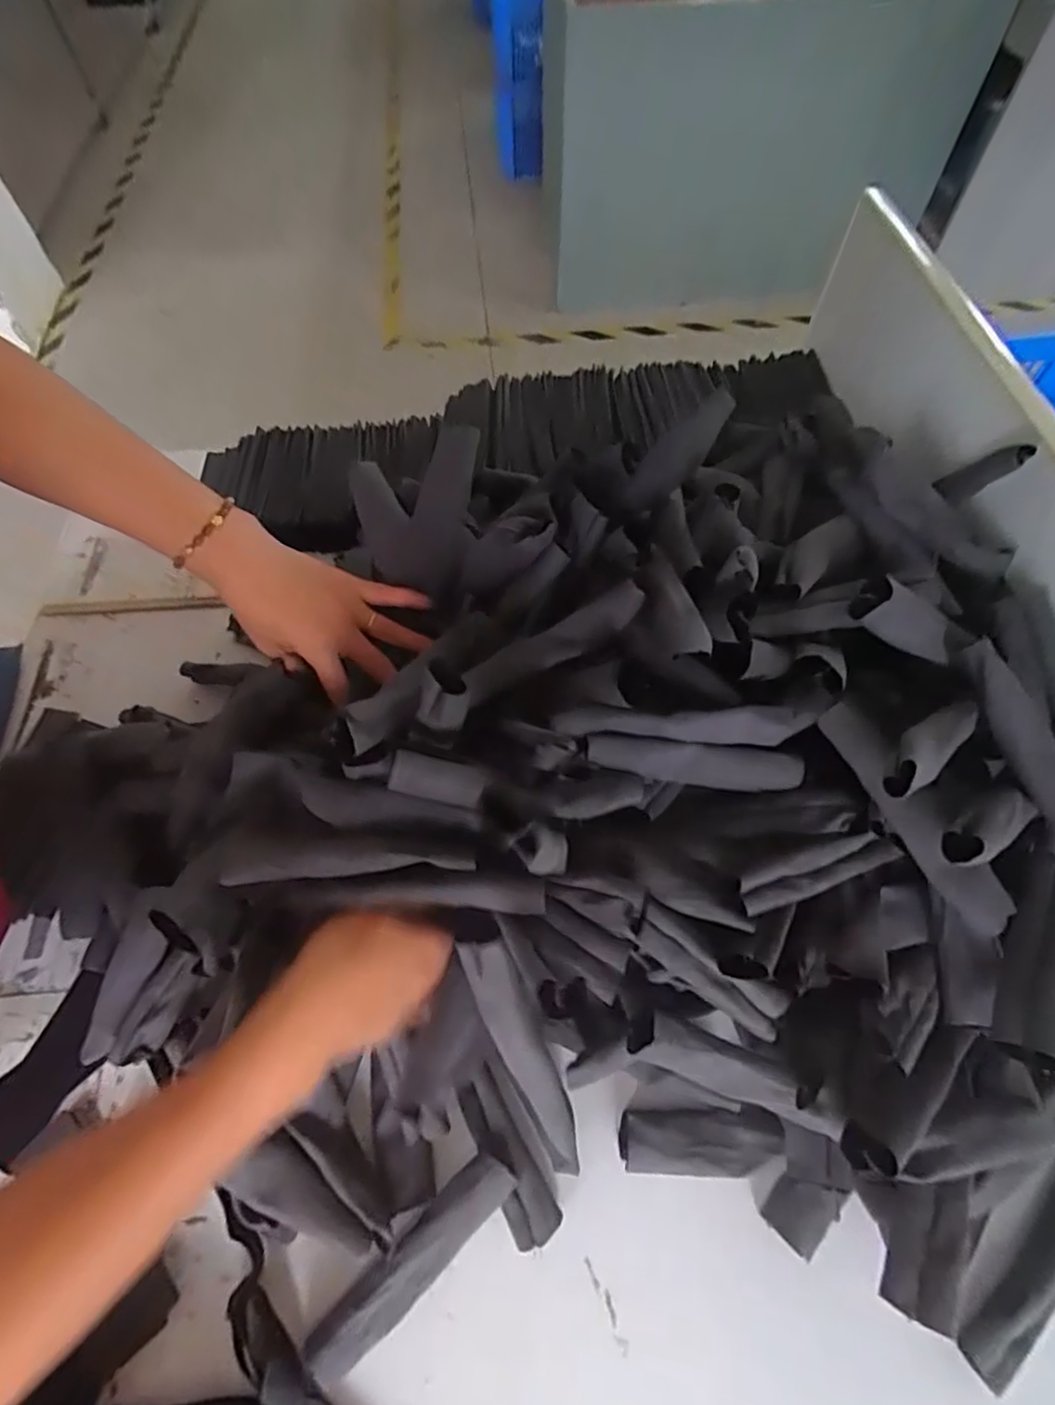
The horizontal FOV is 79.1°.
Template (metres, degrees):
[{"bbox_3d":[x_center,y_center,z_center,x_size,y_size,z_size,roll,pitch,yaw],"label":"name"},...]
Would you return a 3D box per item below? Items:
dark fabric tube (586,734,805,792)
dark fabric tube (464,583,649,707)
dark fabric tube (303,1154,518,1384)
[{"bbox_3d":[0.105,0.039,0.409,0.143,0.029,0.019,8,59,-12],"label":"dark fabric tube"},{"bbox_3d":[0.015,-0.040,0.417,0.126,0.022,0.032,-27,61,5],"label":"dark fabric tube"},{"bbox_3d":[-0.071,0.354,0.407,0.147,0.035,0.032,-38,66,-18],"label":"dark fabric tube"}]

